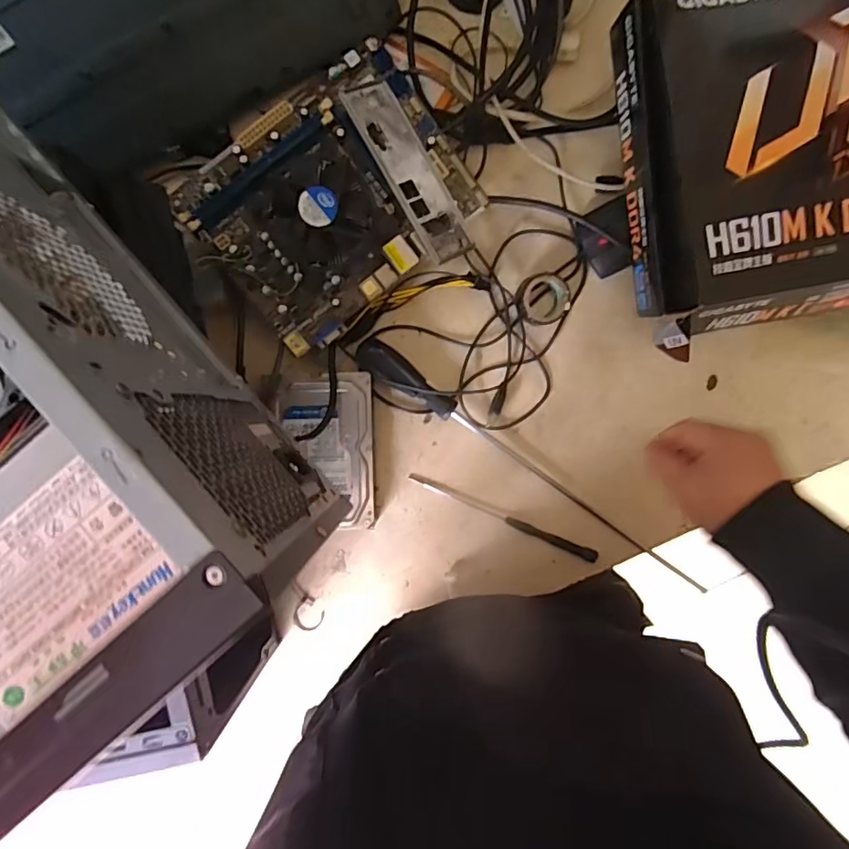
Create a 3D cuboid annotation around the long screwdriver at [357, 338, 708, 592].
[{"bbox_3d":[0.099,0.046,0.499,0.397,0.030,0.027,38,93,-1],"label":"long screwdriver"}]

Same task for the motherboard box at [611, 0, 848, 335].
[{"bbox_3d":[0.292,-0.209,0.406,0.258,0.066,0.239,-10,92,1],"label":"motherboard box"}]

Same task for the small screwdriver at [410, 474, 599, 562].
[{"bbox_3d":[0.076,0.089,0.518,0.192,0.008,0.013,24,93,0],"label":"small screwdriver"}]

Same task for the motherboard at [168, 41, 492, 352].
[{"bbox_3d":[-0.074,-0.187,0.450,0.216,0.066,0.168,-36,92,2],"label":"motherboard"}]

